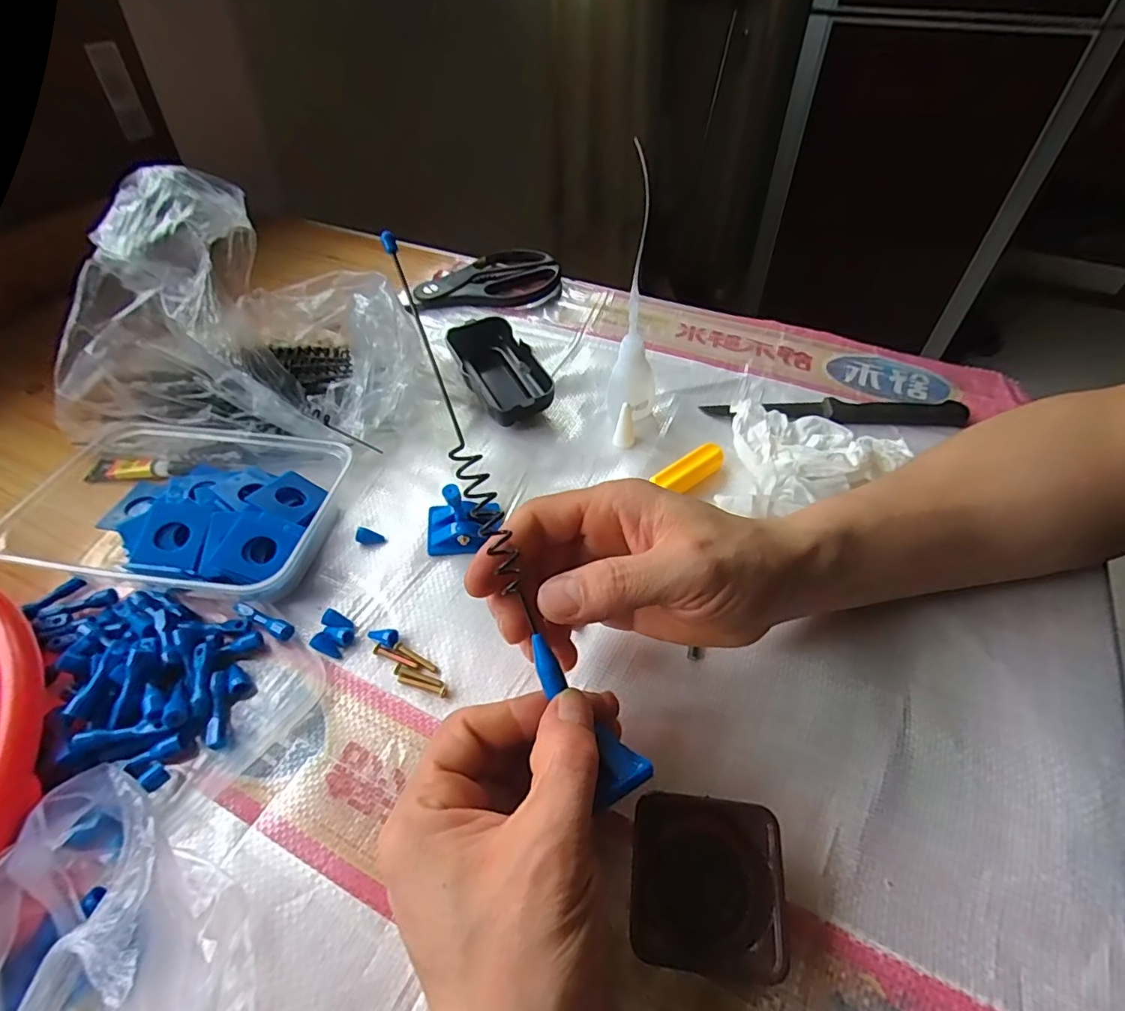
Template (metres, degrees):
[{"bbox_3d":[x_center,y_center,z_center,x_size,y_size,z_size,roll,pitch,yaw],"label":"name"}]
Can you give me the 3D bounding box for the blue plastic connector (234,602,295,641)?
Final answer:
[{"bbox_3d":[-0.162,0.064,0.302,0.037,0.011,0.009,22,55,19],"label":"blue plastic connector"}]

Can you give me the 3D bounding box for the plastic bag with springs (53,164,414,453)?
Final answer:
[{"bbox_3d":[-0.208,-0.137,0.378,0.201,0.145,0.166,0,51,3],"label":"plastic bag with springs"}]

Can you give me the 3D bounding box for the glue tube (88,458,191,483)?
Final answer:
[{"bbox_3d":[-0.291,-0.025,0.376,0.071,0.015,0.016,4,51,5],"label":"glue tube"}]

